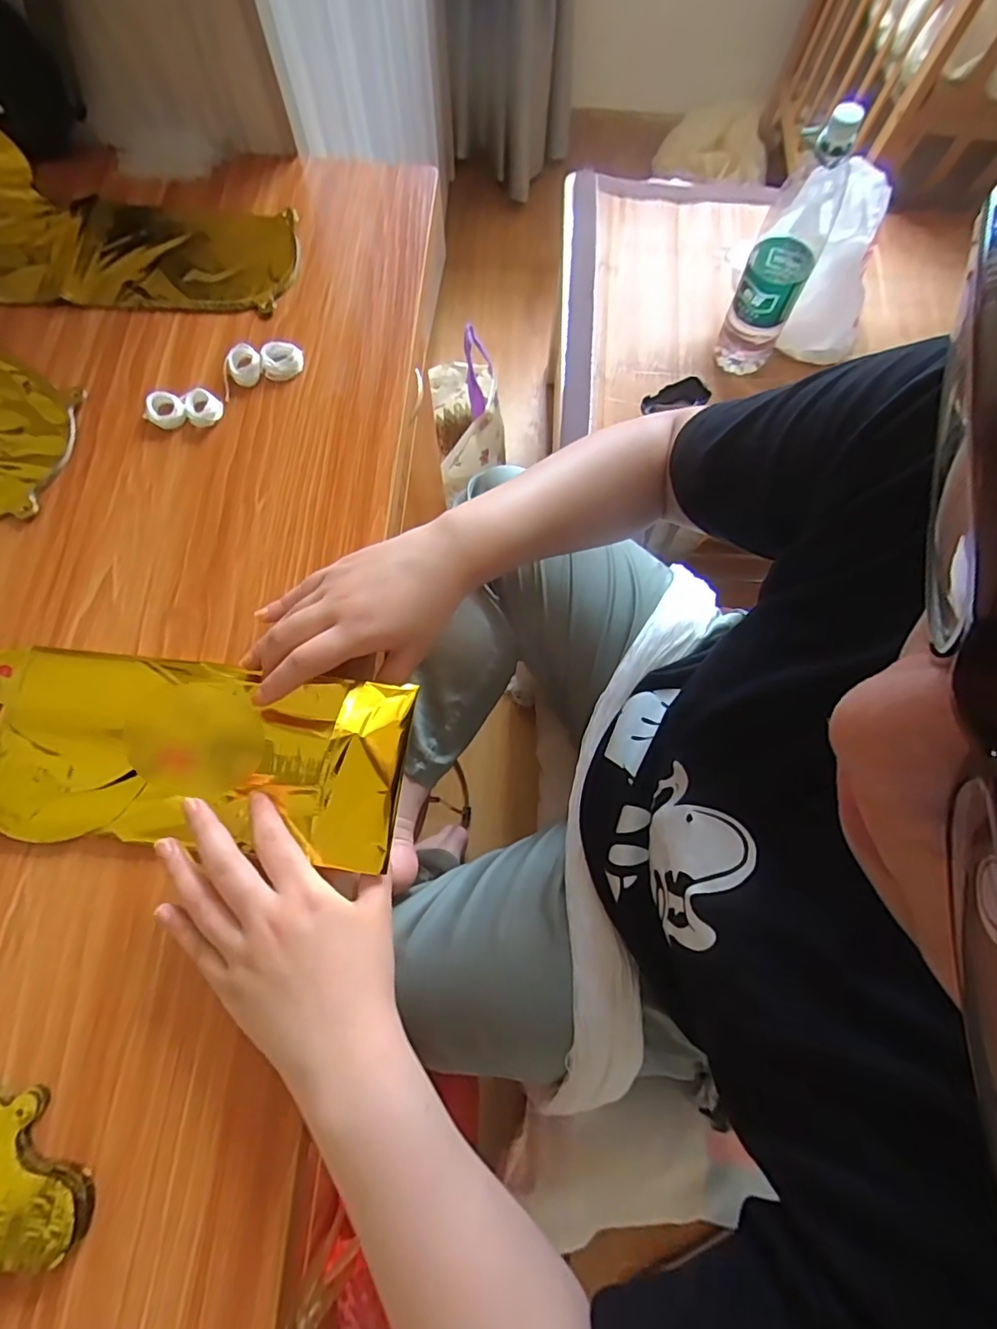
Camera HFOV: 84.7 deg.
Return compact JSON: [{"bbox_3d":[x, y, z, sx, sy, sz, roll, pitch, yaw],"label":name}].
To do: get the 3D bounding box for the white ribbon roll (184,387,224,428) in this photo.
[{"bbox_3d":[-0.241,-0.208,0.443,0.032,0.009,0.028,27,73,6],"label":"white ribbon roll"}]

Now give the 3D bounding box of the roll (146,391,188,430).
[{"bbox_3d":[-0.269,-0.206,0.440,0.028,0.009,0.032,-38,78,-13],"label":"roll"}]

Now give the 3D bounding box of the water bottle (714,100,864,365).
[{"bbox_3d":[0.400,-0.566,0.757,0.090,0.332,0.111,24,73,7],"label":"water bottle"}]

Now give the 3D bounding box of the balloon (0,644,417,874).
[{"bbox_3d":[-0.201,0.056,0.357,0.279,0.023,0.119,5,72,3],"label":"balloon"}]

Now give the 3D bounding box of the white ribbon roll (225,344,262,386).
[{"bbox_3d":[-0.211,-0.249,0.454,0.028,0.014,0.029,1,72,-2],"label":"white ribbon roll"}]

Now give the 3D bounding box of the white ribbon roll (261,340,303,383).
[{"bbox_3d":[-0.182,-0.254,0.456,0.033,0.011,0.029,-2,73,-3],"label":"white ribbon roll"}]

